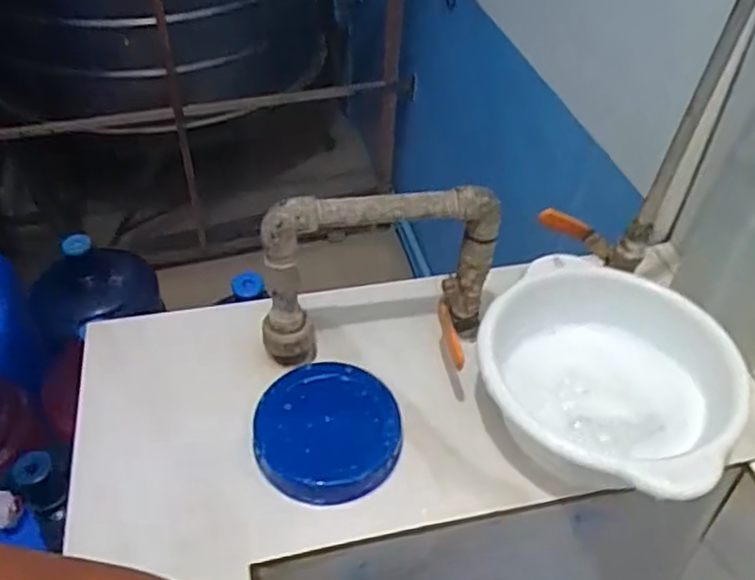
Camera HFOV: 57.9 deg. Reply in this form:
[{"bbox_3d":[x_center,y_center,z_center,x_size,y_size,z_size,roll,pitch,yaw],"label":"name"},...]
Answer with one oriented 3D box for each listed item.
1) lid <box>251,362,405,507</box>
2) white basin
[{"bbox_3d":[-0.040,0.116,0.558,0.113,0.034,0.116,1,44,-1],"label":"lid"},{"bbox_3d":[0.178,0.077,0.554,0.192,0.071,0.188,1,44,-1],"label":"white basin"}]

